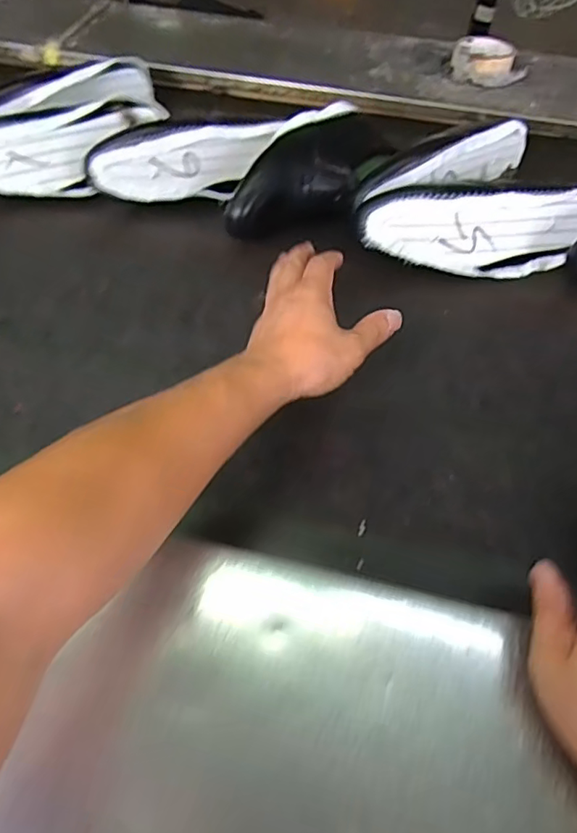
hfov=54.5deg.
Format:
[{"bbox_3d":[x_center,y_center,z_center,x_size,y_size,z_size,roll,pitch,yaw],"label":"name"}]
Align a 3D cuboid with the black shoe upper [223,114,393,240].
[{"bbox_3d":[0.037,-0.270,0.639,0.084,0.081,0.242,33,61,19],"label":"black shoe upper"}]

